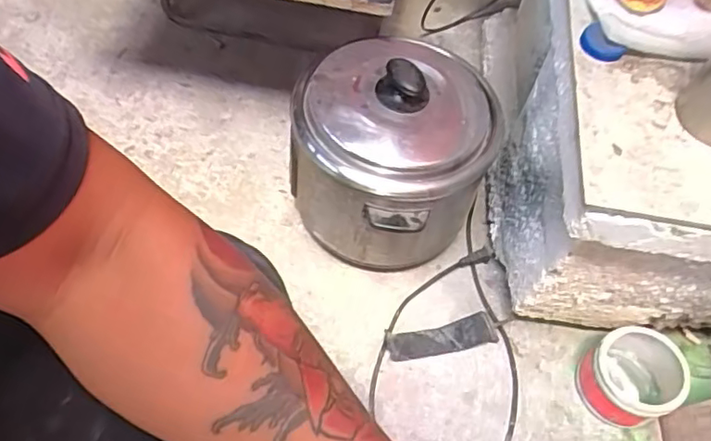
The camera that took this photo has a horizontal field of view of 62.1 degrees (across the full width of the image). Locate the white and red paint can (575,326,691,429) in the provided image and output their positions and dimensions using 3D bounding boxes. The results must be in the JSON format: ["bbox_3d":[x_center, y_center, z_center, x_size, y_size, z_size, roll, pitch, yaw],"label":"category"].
[{"bbox_3d":[0.336,0.190,0.723,0.108,0.076,0.103,-35,66,-25],"label":"white and red paint can"}]

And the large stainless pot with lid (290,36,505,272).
[{"bbox_3d":[0.043,-0.070,0.752,0.224,0.252,0.213,3,58,-5],"label":"large stainless pot with lid"}]

